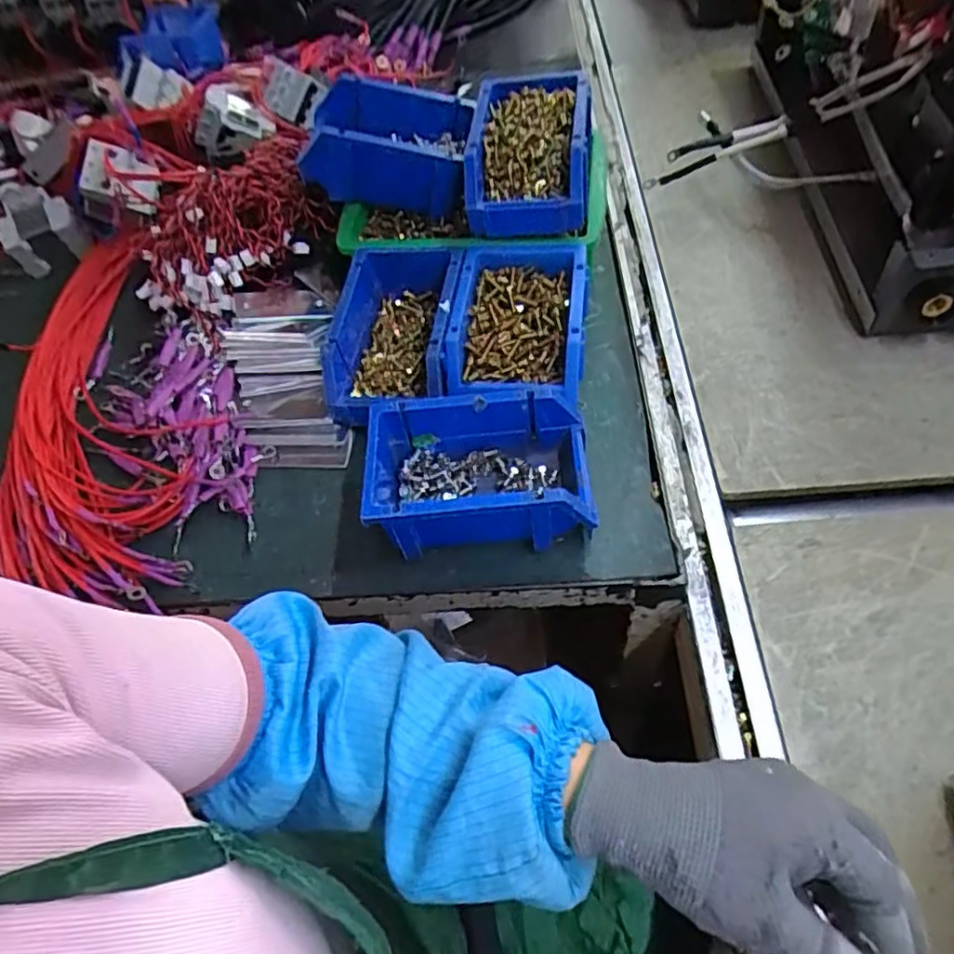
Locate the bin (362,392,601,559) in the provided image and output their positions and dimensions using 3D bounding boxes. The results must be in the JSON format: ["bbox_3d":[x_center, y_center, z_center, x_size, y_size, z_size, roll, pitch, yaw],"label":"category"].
[{"bbox_3d":[0.002,0.000,0.496,0.159,0.078,0.102,-4,56,6],"label":"bin"}]

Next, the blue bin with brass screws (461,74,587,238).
[{"bbox_3d":[0.047,-0.298,0.602,0.107,0.063,0.160,2,57,10],"label":"blue bin with brass screws"}]

